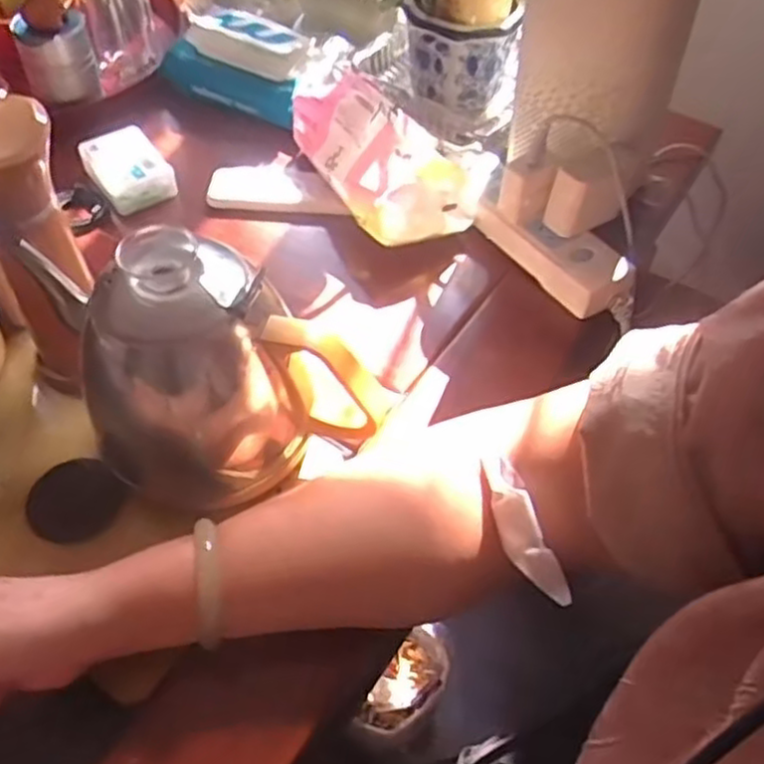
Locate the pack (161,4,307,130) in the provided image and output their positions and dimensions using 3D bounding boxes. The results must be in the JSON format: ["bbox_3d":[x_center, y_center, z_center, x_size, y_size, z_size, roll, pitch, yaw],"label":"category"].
[{"bbox_3d":[-0.130,-0.312,0.717,0.141,0.055,0.091,21,54,13],"label":"pack"}]

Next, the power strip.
[{"bbox_3d":[0.128,-0.115,0.593,0.053,0.029,0.152,-29,59,-23],"label":"power strip"}]

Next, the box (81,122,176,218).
[{"bbox_3d":[-0.221,-0.185,0.647,0.059,0.032,0.079,-25,58,-21],"label":"box"}]

